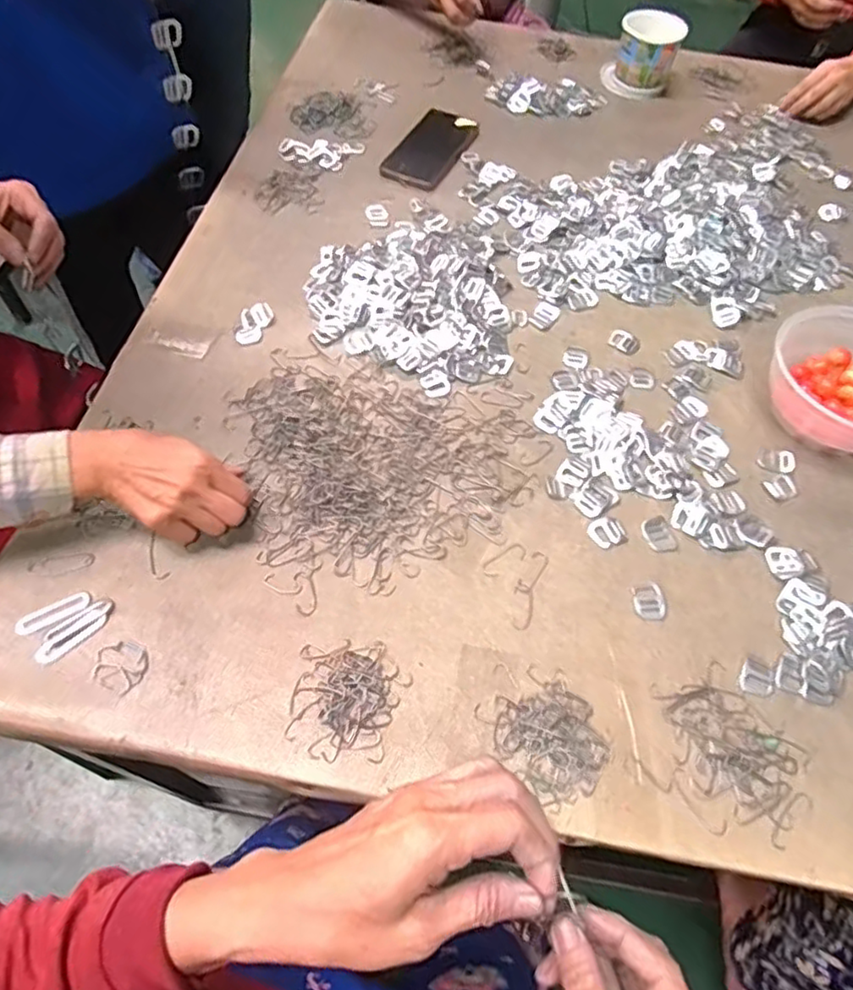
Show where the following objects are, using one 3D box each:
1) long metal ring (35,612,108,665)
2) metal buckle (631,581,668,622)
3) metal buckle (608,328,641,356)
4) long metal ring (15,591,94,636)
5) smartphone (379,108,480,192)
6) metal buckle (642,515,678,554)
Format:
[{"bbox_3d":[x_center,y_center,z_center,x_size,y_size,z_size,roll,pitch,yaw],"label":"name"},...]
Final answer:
[{"bbox_3d":[-0.276,0.111,0.495,0.055,0.004,0.017,-38,67,-24],"label":"long metal ring"},{"bbox_3d":[0.190,0.090,0.537,0.028,0.004,0.034,-7,58,-8],"label":"metal buckle"},{"bbox_3d":[0.219,-0.169,0.699,0.034,0.004,0.033,35,62,17],"label":"metal buckle"},{"bbox_3d":[-0.297,0.093,0.503,0.055,0.004,0.017,-32,65,-21],"label":"long metal ring"},{"bbox_3d":[0.004,-0.471,0.860,0.087,0.010,0.162,22,62,10],"label":"smartphone"},{"bbox_3d":[0.210,0.037,0.572,0.025,0.004,0.035,-20,61,-16],"label":"metal buckle"}]

